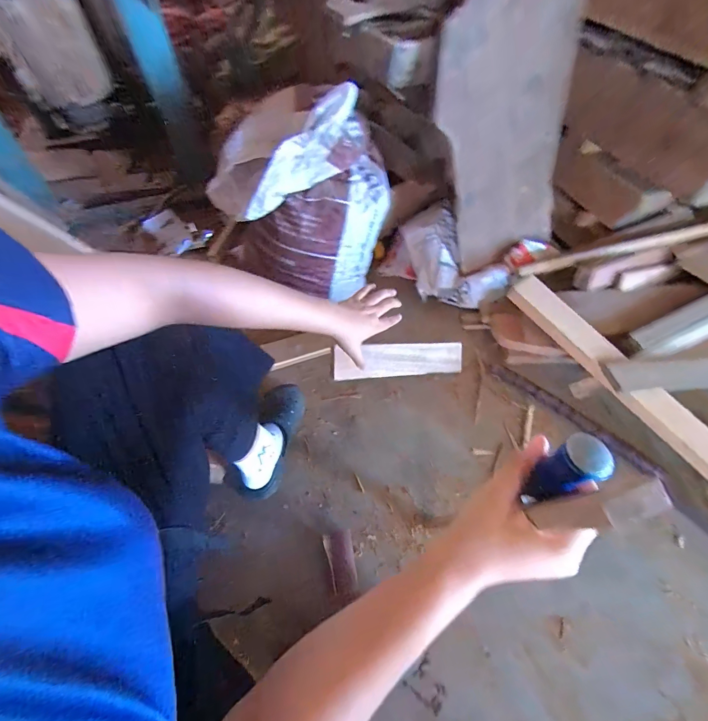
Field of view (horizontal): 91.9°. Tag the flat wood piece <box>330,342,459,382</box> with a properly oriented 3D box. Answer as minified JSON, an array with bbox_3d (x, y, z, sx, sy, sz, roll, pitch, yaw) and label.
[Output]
[{"bbox_3d":[0.107,0.000,0.746,0.320,0.020,0.070,-3,100,-26],"label":"flat wood piece"}]

